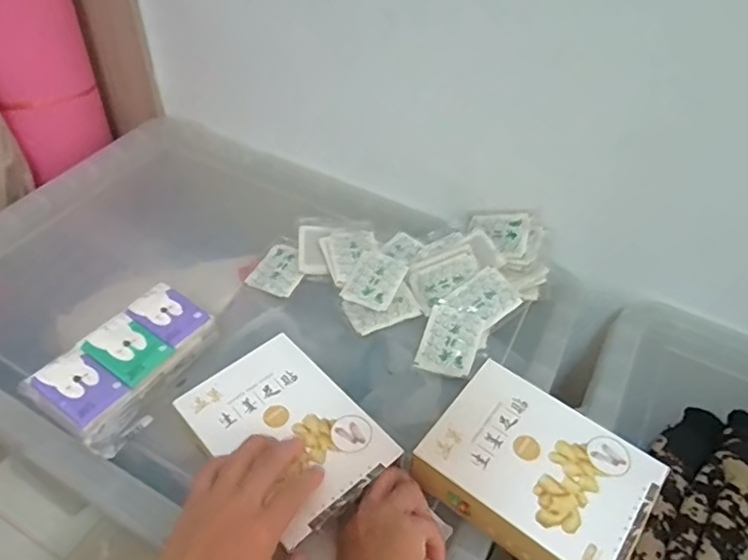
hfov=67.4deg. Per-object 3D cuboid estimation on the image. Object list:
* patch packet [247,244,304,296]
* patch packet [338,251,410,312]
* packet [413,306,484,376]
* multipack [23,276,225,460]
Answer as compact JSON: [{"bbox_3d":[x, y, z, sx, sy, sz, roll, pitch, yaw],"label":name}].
[{"bbox_3d":[-0.113,-0.013,0.681,0.059,0.005,0.075,18,50,16],"label":"patch packet"},{"bbox_3d":[0.002,0.000,0.661,0.057,0.006,0.076,21,54,12],"label":"patch packet"},{"bbox_3d":[0.083,0.066,0.609,0.059,0.004,0.078,15,57,14],"label":"packet"},{"bbox_3d":[-0.234,0.079,0.544,0.094,0.053,0.164,26,51,19],"label":"multipack"}]

